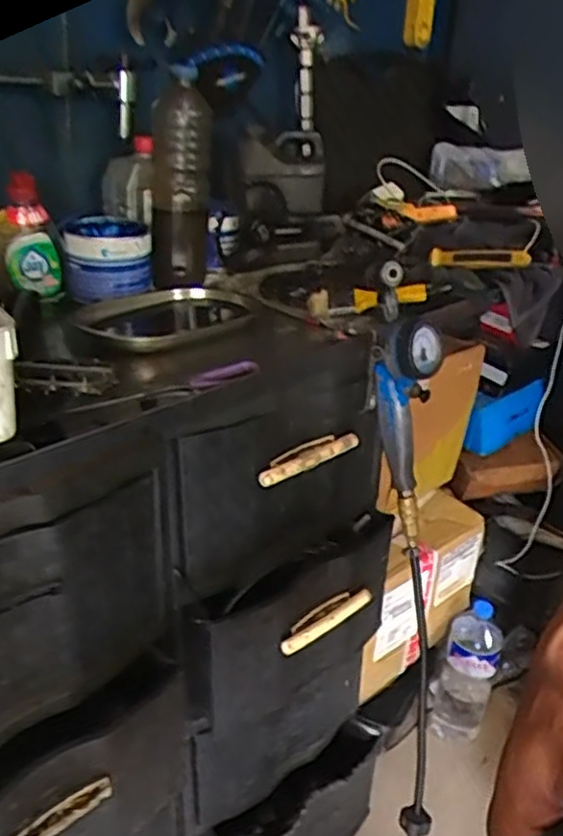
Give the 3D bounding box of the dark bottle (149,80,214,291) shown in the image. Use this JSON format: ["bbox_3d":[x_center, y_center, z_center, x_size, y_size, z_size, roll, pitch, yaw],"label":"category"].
[{"bbox_3d":[-0.133,-0.299,0.928,0.084,0.237,0.079,-1,28,-5],"label":"dark bottle"}]

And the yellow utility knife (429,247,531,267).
[{"bbox_3d":[0.264,-0.214,0.932,0.129,0.022,0.030,4,28,3],"label":"yellow utility knife"}]

